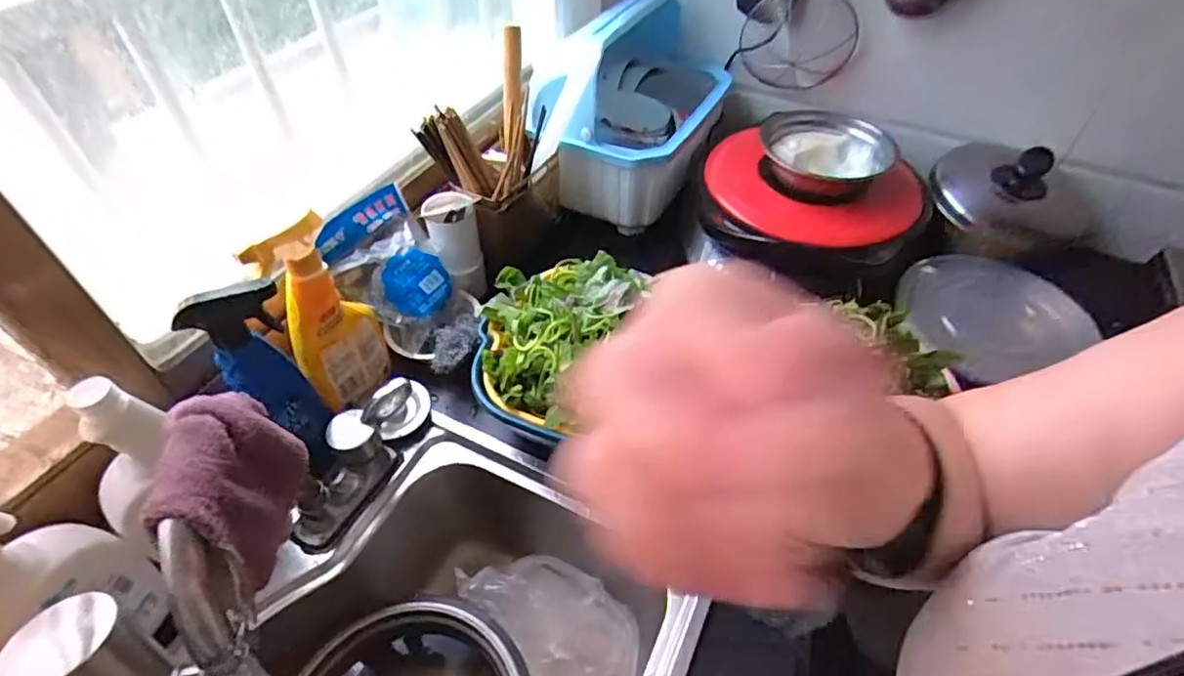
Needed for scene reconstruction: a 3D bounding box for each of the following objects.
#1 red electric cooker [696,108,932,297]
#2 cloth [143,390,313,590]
[{"bbox_3d":[0.315,-0.198,0.862,0.296,0.150,0.276,11,49,9],"label":"red electric cooker"},{"bbox_3d":[-0.245,0.093,0.402,0.047,0.102,0.121,-2,48,-3],"label":"cloth"}]

